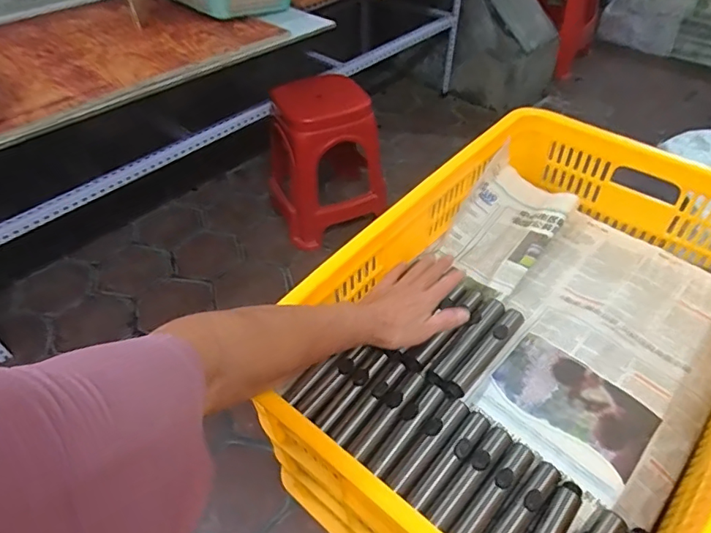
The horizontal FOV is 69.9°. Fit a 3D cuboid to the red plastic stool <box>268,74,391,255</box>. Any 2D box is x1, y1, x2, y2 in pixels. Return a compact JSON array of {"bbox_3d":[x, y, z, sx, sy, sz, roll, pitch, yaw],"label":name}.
[{"bbox_3d":[-0.115,-0.366,1.738,0.359,0.485,0.359,-11,45,-8],"label":"red plastic stool"}]

